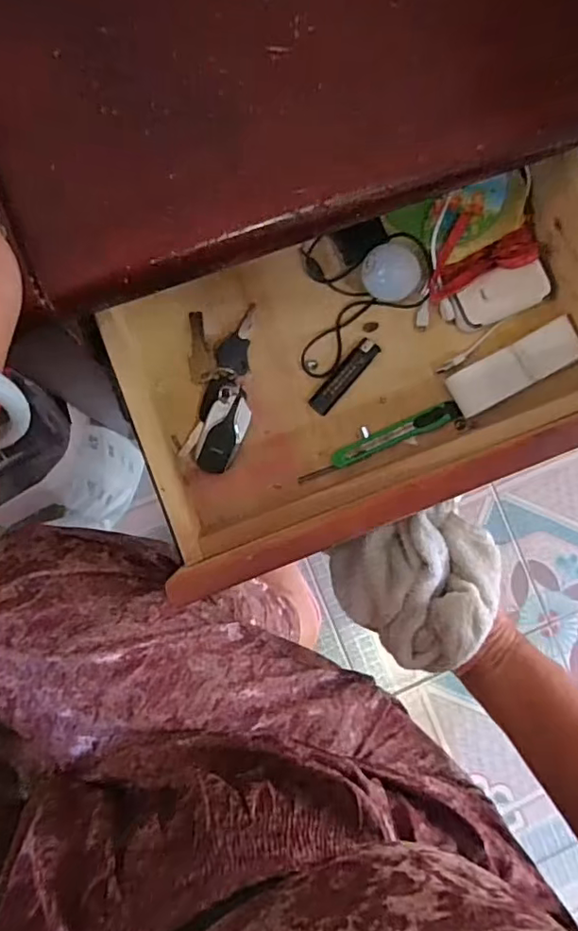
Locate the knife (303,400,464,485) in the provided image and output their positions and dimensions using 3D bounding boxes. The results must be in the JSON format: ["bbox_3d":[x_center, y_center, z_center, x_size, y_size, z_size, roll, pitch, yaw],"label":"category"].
[{"bbox_3d":[0.079,-0.022,0.496,0.150,0.010,0.017,-23,88,-7],"label":"knife"}]

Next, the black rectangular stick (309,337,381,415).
[{"bbox_3d":[0.049,-0.078,0.496,0.020,0.011,0.077,41,83,-1],"label":"black rectangular stick"}]

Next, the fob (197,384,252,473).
[{"bbox_3d":[-0.054,-0.030,0.476,0.033,0.015,0.073,19,95,-4],"label":"fob"}]

